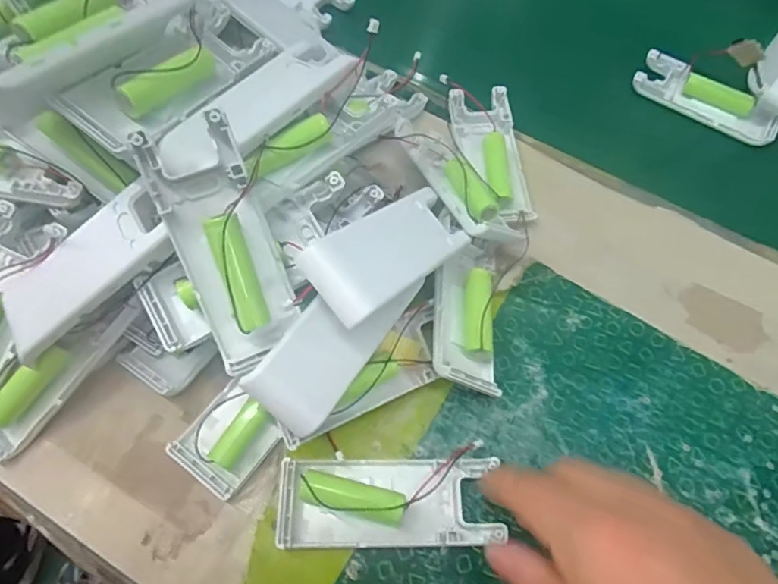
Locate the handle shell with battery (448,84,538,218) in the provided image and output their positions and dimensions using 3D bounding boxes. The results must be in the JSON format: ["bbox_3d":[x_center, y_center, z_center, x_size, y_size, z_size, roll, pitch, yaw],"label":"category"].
[{"bbox_3d":[0.065,-0.087,0.332,0.040,0.018,0.105,-4,64,-5],"label":"handle shell with battery"}]

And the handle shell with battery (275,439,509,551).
[{"bbox_3d":[0.000,0.097,0.243,0.100,0.019,0.041,0,64,-7],"label":"handle shell with battery"}]

